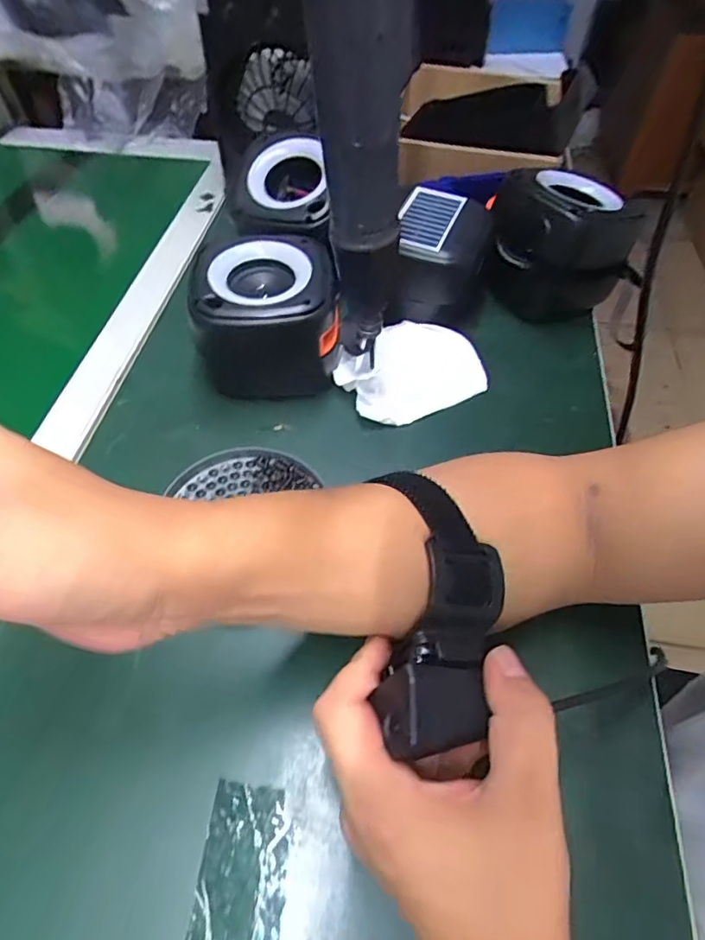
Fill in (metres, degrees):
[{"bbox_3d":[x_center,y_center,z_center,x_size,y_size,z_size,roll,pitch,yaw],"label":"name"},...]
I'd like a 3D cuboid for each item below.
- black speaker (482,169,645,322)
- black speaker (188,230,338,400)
[{"bbox_3d":[0.187,-0.206,0.502,0.117,0.103,0.093,20,57,13],"label":"black speaker"},{"bbox_3d":[-0.067,-0.123,0.438,0.108,0.083,0.098,-2,55,-3],"label":"black speaker"}]

